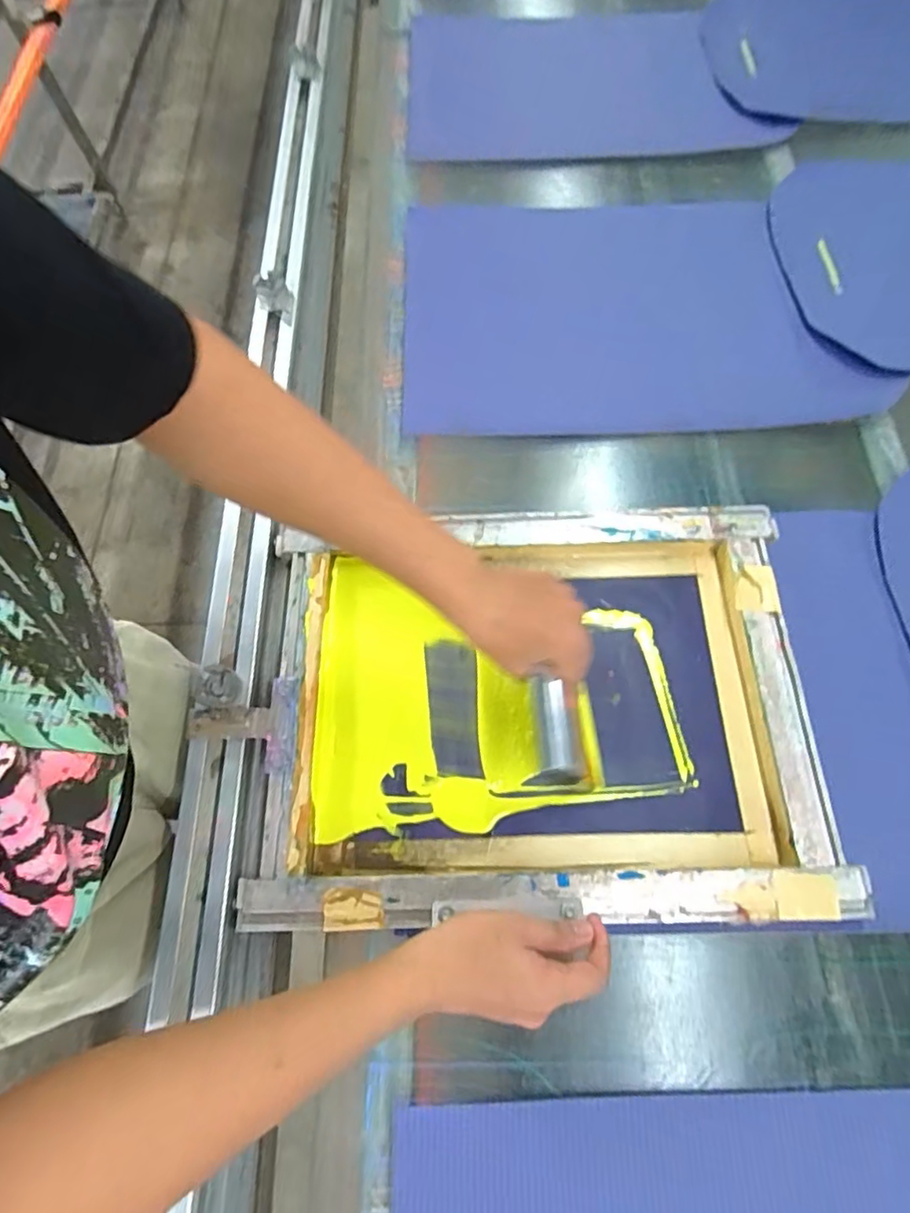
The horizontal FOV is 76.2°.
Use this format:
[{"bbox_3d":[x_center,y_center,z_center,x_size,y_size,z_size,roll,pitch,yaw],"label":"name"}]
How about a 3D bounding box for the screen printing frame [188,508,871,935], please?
[{"bbox_3d":[0.059,0.084,0.540,0.498,0.049,0.367,-2,66,2],"label":"screen printing frame"}]

